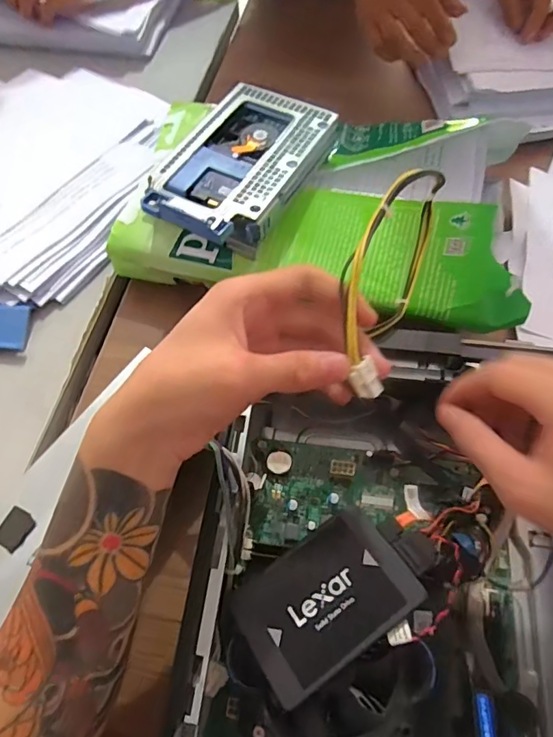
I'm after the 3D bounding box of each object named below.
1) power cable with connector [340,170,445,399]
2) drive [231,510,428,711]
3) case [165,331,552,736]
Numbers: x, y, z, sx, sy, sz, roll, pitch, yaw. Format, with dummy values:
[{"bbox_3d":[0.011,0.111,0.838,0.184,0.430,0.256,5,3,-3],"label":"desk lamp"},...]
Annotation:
[{"bbox_3d":[0.077,-0.063,0.313,0.043,0.110,0.189,26,34,12],"label":"power cable with connector"},{"bbox_3d":[0.028,0.135,0.288,0.099,0.004,0.066,-35,54,-11],"label":"drive"},{"bbox_3d":[0.103,0.140,0.317,0.286,0.103,0.292,5,62,1],"label":"case"}]

